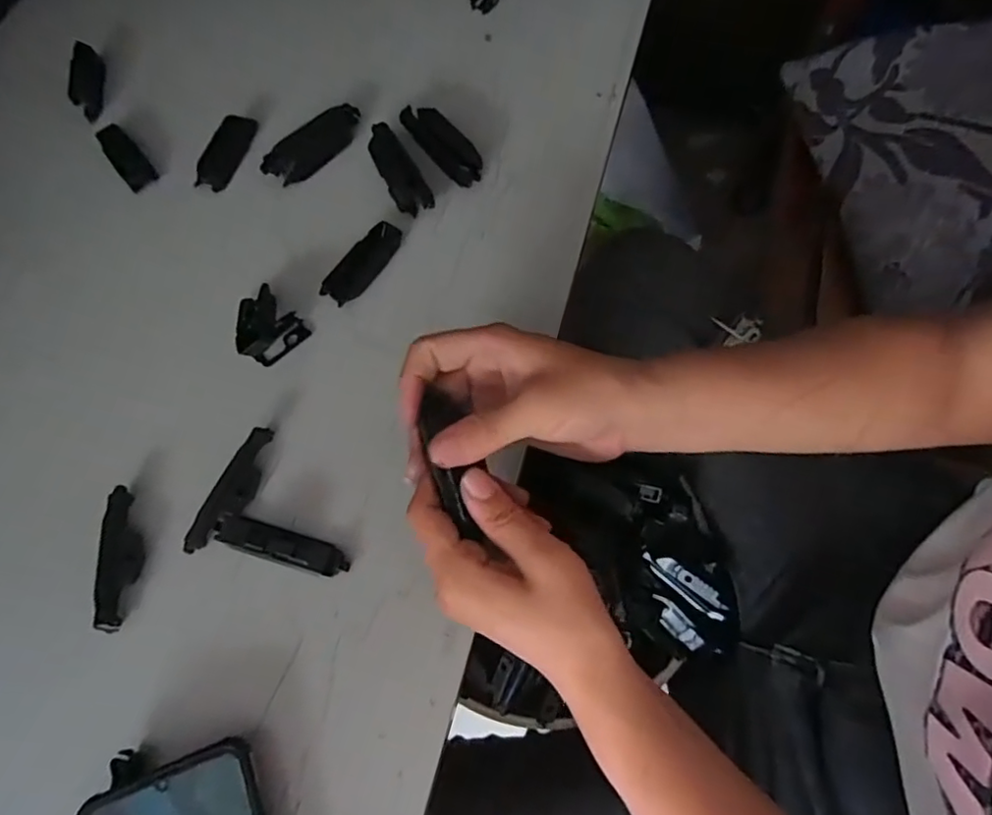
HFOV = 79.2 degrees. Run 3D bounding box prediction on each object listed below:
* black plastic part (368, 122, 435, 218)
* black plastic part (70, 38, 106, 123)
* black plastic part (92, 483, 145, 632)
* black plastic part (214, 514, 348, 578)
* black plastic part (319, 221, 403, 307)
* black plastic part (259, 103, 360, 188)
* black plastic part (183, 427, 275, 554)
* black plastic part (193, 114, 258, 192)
[{"bbox_3d":[-0.070,-0.169,0.423,0.025,0.009,0.076,-29,73,-7],"label":"black plastic part"},{"bbox_3d":[-0.319,-0.256,0.467,0.018,0.014,0.069,-9,72,0],"label":"black plastic part"},{"bbox_3d":[-0.215,0.085,0.344,0.018,0.015,0.079,-7,72,0],"label":"black plastic part"},{"bbox_3d":[-0.125,0.079,0.347,0.079,0.017,0.020,15,73,7],"label":"black plastic part"},{"bbox_3d":[-0.090,-0.098,0.404,0.026,0.008,0.065,39,78,13],"label":"black plastic part"},{"bbox_3d":[-0.130,-0.189,0.431,0.078,0.018,0.028,-33,74,-8],"label":"black plastic part"},{"bbox_3d":[-0.158,0.049,0.360,0.022,0.010,0.082,22,74,9],"label":"black plastic part"},{"bbox_3d":[-0.199,-0.188,0.440,0.030,0.007,0.063,15,73,7],"label":"black plastic part"}]

